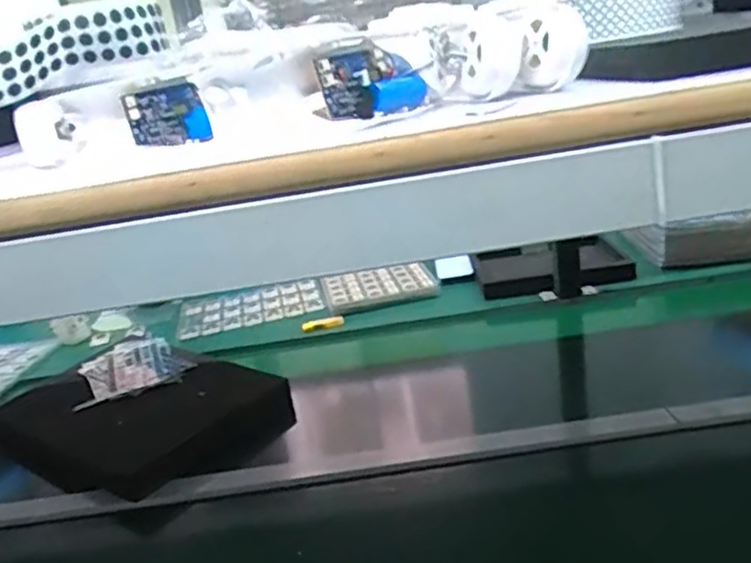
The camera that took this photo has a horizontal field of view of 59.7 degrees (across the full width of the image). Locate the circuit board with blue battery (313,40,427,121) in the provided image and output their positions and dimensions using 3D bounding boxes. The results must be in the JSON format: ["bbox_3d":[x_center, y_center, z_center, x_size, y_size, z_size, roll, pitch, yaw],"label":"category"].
[{"bbox_3d":[0.000,-0.119,0.386,0.018,0.039,0.102,2,25,27],"label":"circuit board with blue battery"}]

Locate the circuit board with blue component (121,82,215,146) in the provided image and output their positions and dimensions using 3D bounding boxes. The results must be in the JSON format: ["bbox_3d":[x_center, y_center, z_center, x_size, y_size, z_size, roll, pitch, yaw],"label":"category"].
[{"bbox_3d":[-0.134,-0.107,0.425,0.050,0.036,0.016,-13,22,-7],"label":"circuit board with blue component"}]

